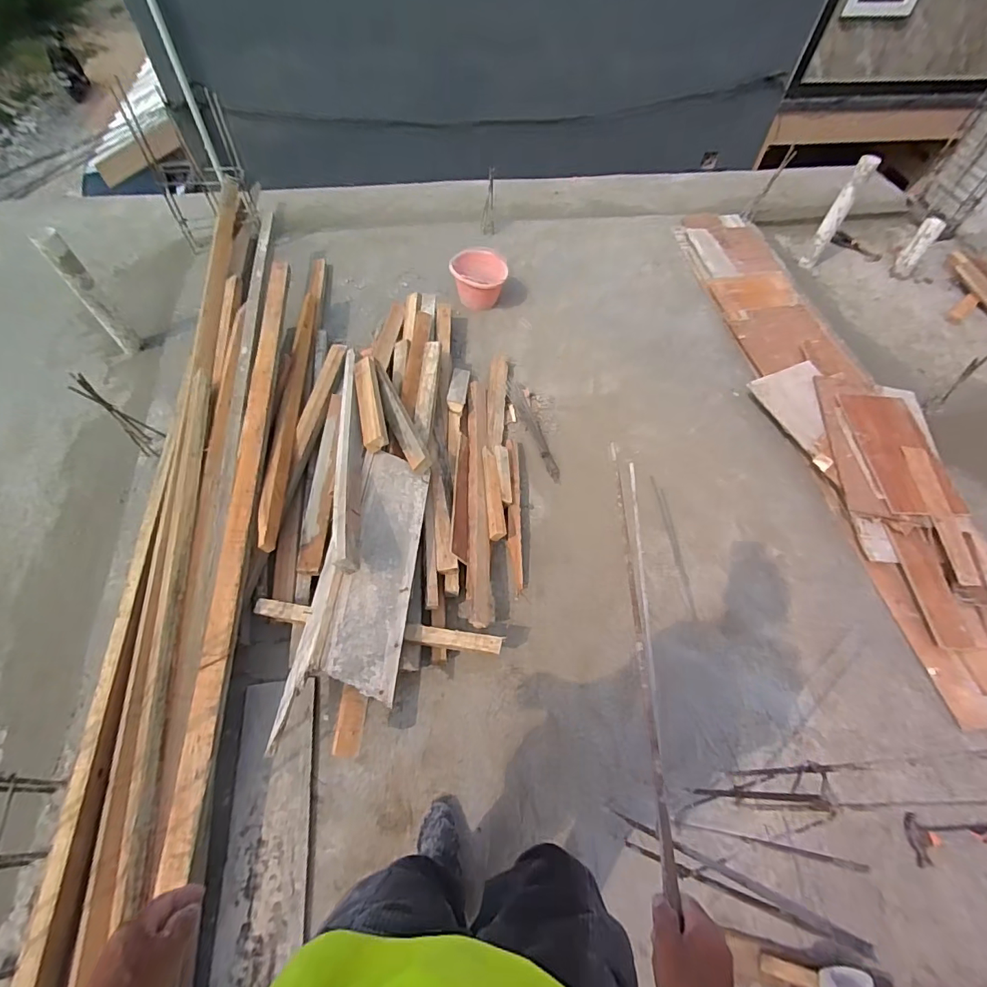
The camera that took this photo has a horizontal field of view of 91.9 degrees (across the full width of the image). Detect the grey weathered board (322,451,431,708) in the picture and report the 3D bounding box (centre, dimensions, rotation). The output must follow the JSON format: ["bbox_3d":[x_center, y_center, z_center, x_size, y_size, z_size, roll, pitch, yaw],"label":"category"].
[{"bbox_3d":[-0.284,0.173,1.232,0.171,0.023,0.637,20,51,-22],"label":"grey weathered board"}]

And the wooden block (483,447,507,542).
[{"bbox_3d":[-0.001,-0.004,1.527,0.053,0.039,0.349,-2,58,-5],"label":"wooden block"}]

